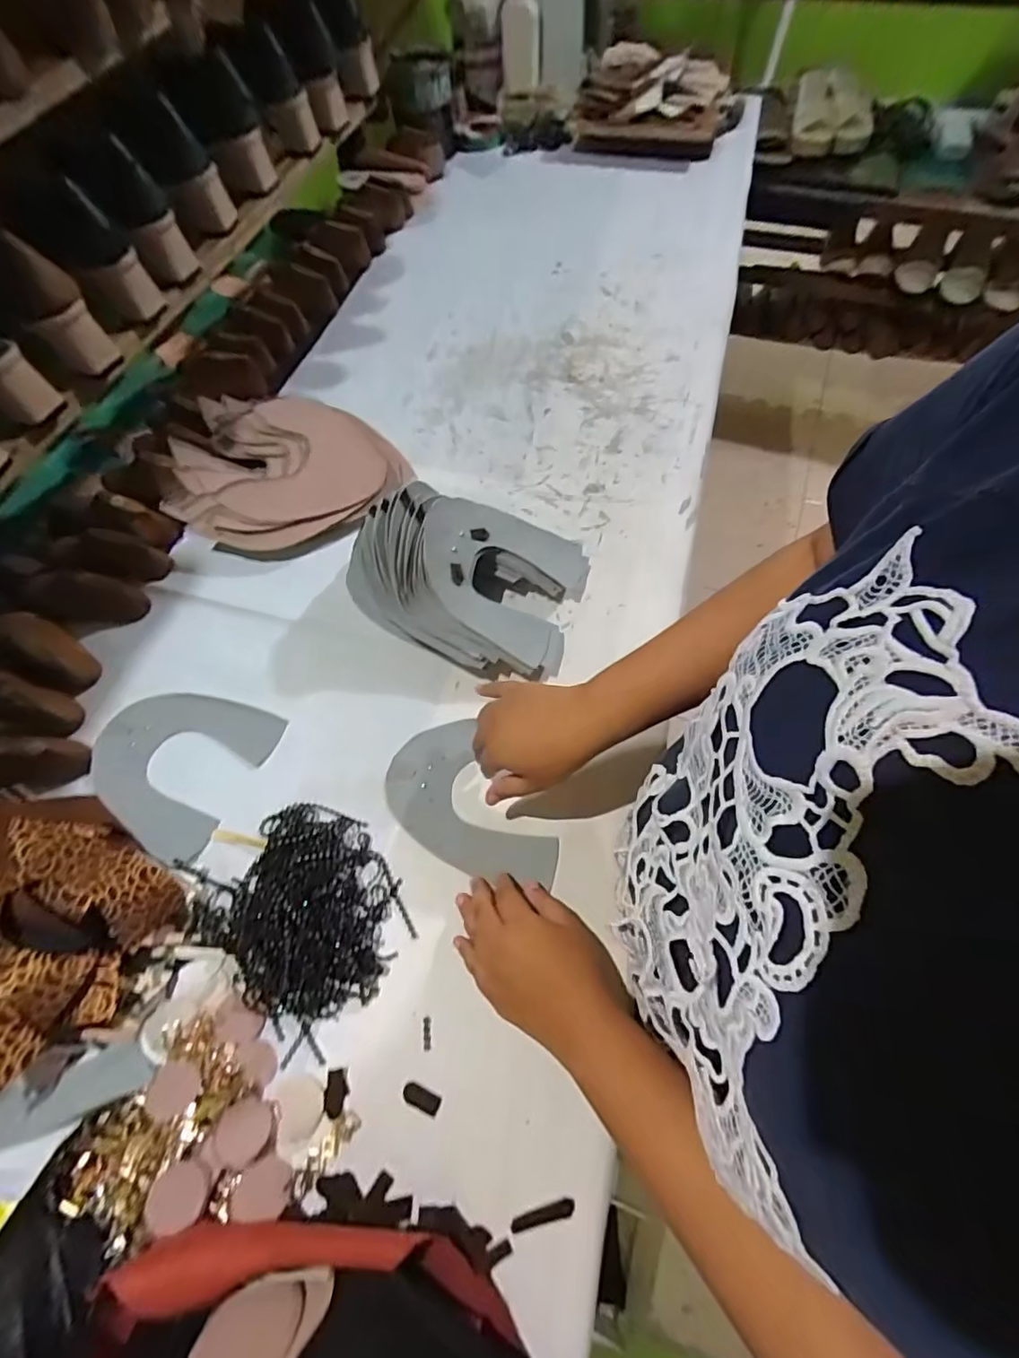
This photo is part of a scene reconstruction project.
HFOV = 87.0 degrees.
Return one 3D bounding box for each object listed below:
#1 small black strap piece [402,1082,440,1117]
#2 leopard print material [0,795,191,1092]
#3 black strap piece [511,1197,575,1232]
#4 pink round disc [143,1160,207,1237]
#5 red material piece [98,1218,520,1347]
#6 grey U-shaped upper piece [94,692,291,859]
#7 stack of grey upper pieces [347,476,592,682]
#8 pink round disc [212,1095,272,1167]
[{"bbox_3d":[-0.063,0.299,0.383,0.027,0.004,0.013,17,66,12],"label":"small black strap piece"},{"bbox_3d":[-0.374,0.180,0.410,0.200,0.090,0.169,20,67,11],"label":"leopard print material"},{"bbox_3d":[0.022,0.351,0.351,0.041,0.004,0.009,-14,64,-4],"label":"black strap piece"},{"bbox_3d":[-0.213,0.332,0.345,0.033,0.004,0.035,9,56,-13],"label":"pink round disc"},{"bbox_3d":[-0.112,0.355,0.323,0.219,0.061,0.045,4,64,5],"label":"red material piece"},{"bbox_3d":[-0.315,0.073,0.505,0.154,0.006,0.146,24,66,11],"label":"grey U-shaped upper piece"},{"bbox_3d":[-0.045,-0.108,0.522,0.220,0.114,0.165,14,65,10],"label":"stack of grey upper pieces"},{"bbox_3d":[-0.183,0.309,0.368,0.036,0.004,0.034,12,47,-13],"label":"pink round disc"}]

